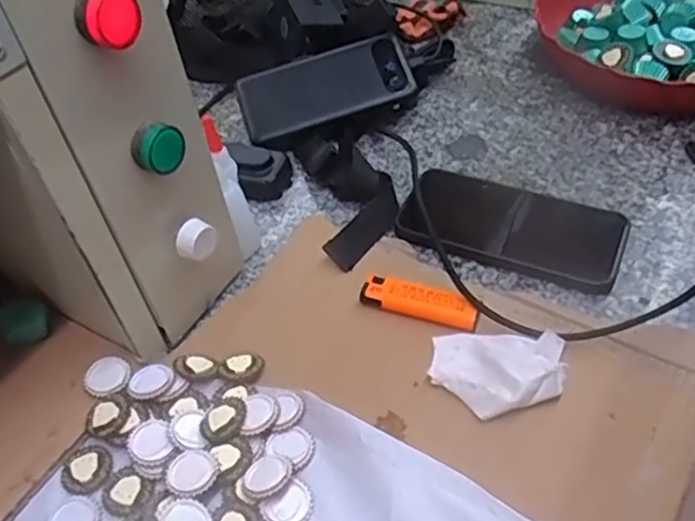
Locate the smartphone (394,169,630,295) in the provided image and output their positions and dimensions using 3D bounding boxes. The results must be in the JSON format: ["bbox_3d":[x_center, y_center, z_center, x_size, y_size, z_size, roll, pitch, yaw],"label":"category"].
[{"bbox_3d":[0.124,-0.027,0.505,0.160,0.015,0.080,15,50,21],"label":"smartphone"}]

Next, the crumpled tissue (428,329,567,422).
[{"bbox_3d":[0.092,0.066,0.401,0.079,0.020,0.059,-1,47,7],"label":"crumpled tissue"}]

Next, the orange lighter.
[{"bbox_3d":[0.049,0.028,0.451,0.079,0.014,0.025,13,50,19],"label":"orange lighter"}]

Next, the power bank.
[{"bbox_3d":[-0.020,-0.155,0.600,0.152,0.020,0.069,-17,73,-6],"label":"power bank"}]

